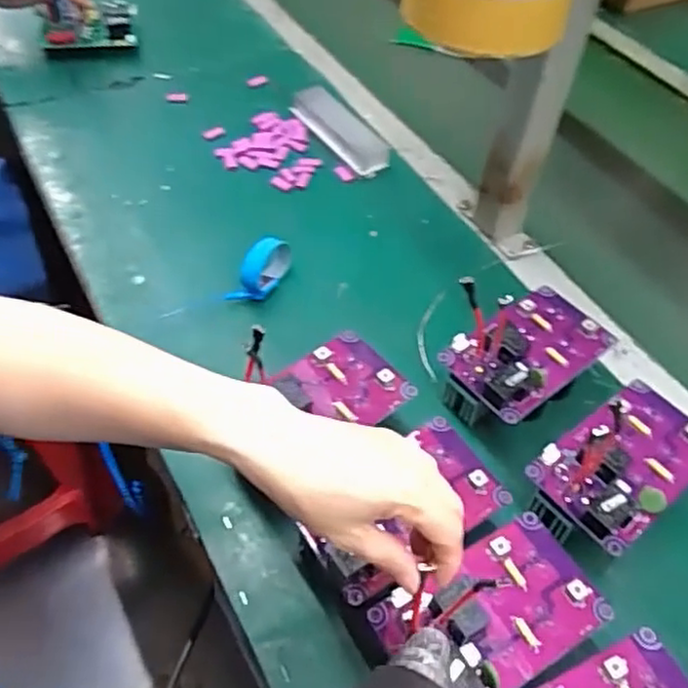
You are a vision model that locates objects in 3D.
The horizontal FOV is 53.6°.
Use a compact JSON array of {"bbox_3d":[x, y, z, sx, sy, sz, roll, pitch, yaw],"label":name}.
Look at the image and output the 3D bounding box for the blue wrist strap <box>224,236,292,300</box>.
[{"bbox_3d":[-0.079,-0.073,0.658,0.022,0.045,0.081,31,55,20],"label":"blue wrist strap"}]

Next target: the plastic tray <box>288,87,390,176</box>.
[{"bbox_3d":[-0.003,-0.258,0.825,0.055,0.026,0.155,-29,58,-25],"label":"plastic tray"}]

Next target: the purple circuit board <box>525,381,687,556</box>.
[{"bbox_3d":[0.211,0.096,0.526,0.142,0.069,0.087,-30,58,-26],"label":"purple circuit board"}]

